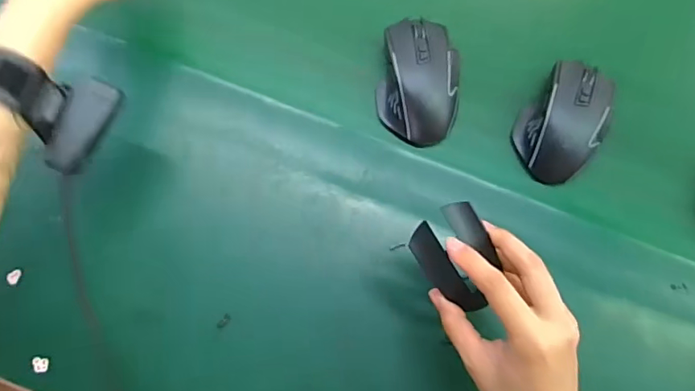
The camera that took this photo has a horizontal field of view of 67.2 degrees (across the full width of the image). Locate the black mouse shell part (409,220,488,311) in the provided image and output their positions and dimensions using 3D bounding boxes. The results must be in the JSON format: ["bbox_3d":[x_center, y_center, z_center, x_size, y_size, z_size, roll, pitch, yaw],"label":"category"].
[{"bbox_3d":[0.067,0.053,0.361,0.020,0.012,0.072,-41,104,-11],"label":"black mouse shell part"}]

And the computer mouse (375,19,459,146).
[{"bbox_3d":[0.067,-0.108,0.476,0.075,0.035,0.114,3,76,-1],"label":"computer mouse"}]

